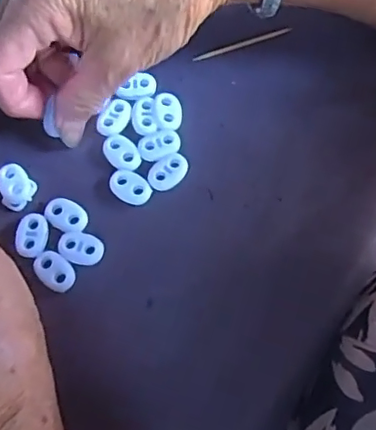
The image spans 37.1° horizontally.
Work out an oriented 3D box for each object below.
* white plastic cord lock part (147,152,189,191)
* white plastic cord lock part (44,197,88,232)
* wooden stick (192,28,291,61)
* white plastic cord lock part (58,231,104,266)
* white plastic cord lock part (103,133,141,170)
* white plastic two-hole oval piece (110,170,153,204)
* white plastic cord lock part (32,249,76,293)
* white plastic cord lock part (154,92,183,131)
[{"bbox_3d":[-0.010,-0.023,0.290,0.023,0.004,0.015,-40,75,-13],"label":"white plastic cord lock part"},{"bbox_3d":[-0.061,0.000,0.282,0.022,0.004,0.015,26,72,9],"label":"white plastic cord lock part"},{"bbox_3d":[0.031,-0.098,0.318,0.058,0.004,0.004,-16,71,-6],"label":"wooden stick"},{"bbox_3d":[-0.053,0.016,0.276,0.022,0.004,0.016,16,71,6],"label":"white plastic cord lock part"},{"bbox_3d":[-0.035,-0.033,0.293,0.023,0.004,0.015,43,76,14],"label":"white plastic cord lock part"},{"bbox_3d":[-0.030,-0.015,0.287,0.023,0.004,0.015,31,73,10],"label":"white plastic two-hole oval piece"},{"bbox_3d":[-0.065,0.027,0.271,0.022,0.004,0.015,37,74,12],"label":"white plastic cord lock part"},{"bbox_3d":[-0.011,-0.056,0.301,0.015,0.004,0.023,-11,71,-4],"label":"white plastic cord lock part"}]

